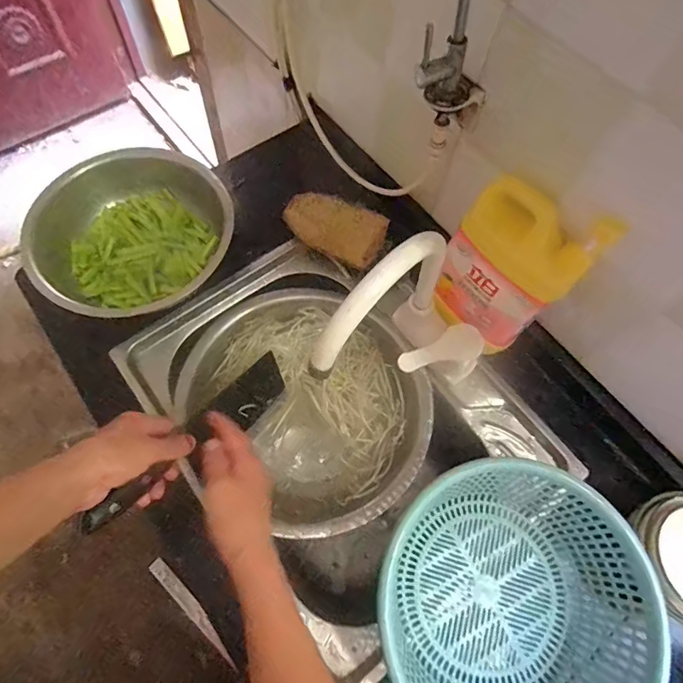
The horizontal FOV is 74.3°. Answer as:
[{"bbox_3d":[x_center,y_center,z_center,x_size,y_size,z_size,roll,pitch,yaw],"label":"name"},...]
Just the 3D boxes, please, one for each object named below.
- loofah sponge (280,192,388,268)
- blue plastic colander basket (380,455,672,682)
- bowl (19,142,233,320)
[{"bbox_3d":[-0.010,-0.169,0.674,0.147,0.039,0.078,20,104,4],"label":"loofah sponge"},{"bbox_3d":[0.173,0.276,0.471,0.263,0.118,0.255,1,66,-2],"label":"blue plastic colander basket"},{"bbox_3d":[-0.304,-0.166,0.673,0.273,0.105,0.237,-10,66,-7],"label":"bowl"}]

